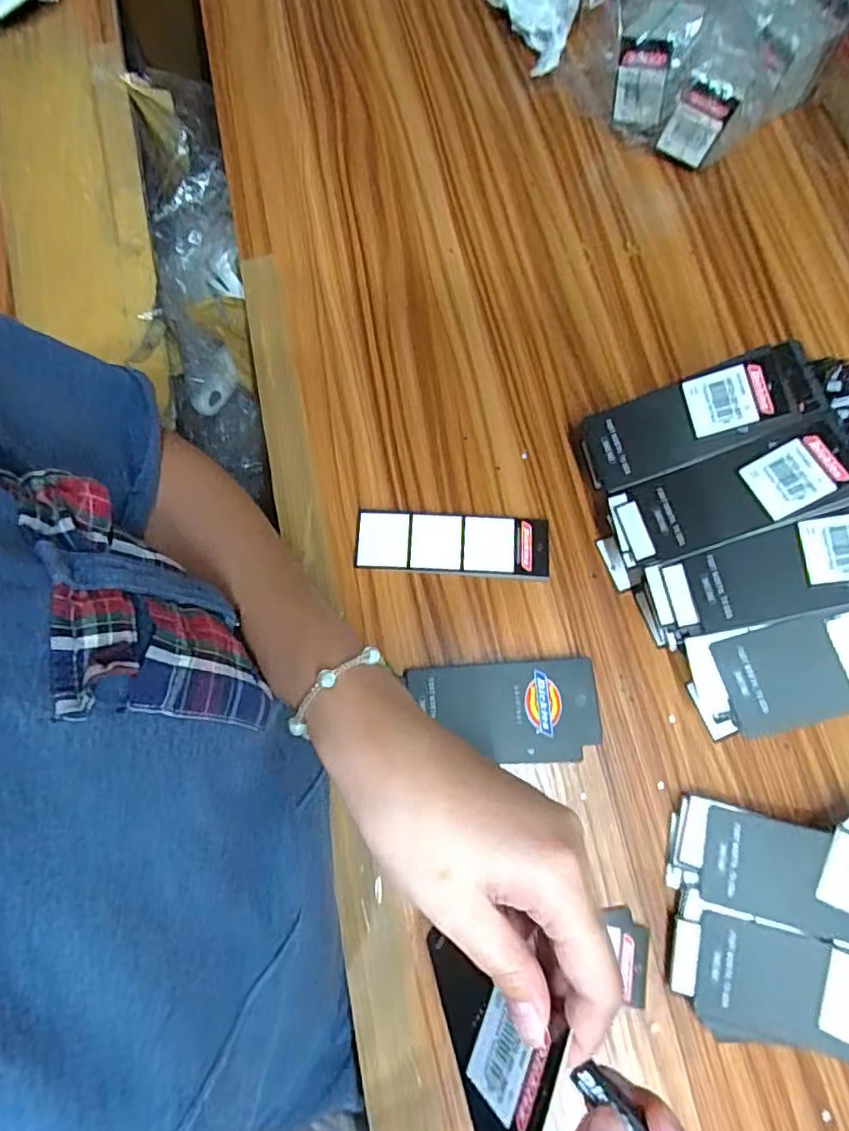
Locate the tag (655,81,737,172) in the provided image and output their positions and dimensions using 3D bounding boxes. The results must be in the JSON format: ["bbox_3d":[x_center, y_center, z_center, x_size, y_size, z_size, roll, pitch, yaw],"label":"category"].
[{"bbox_3d":[0.190,-0.308,0.412,0.036,0.054,0.008,22,80,-1],"label":"tag"}]

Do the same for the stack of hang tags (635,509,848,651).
[{"bbox_3d":[0.191,0.008,0.321,0.136,0.027,0.047,-19,74,23],"label":"stack of hang tags"}]

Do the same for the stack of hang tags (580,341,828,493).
[{"bbox_3d":[0.161,-0.084,0.347,0.127,0.031,0.047,-20,74,20],"label":"stack of hang tags"}]

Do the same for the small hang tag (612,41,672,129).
[{"bbox_3d":[0.153,-0.341,0.411,0.039,0.049,0.008,31,72,27],"label":"small hang tag"}]

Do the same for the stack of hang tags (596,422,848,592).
[{"bbox_3d":[0.167,-0.035,0.334,0.136,0.023,0.051,-24,74,24],"label":"stack of hang tags"}]

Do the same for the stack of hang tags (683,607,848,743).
[{"bbox_3d":[0.207,0.054,0.309,0.126,0.032,0.058,-23,73,29],"label":"stack of hang tags"}]

